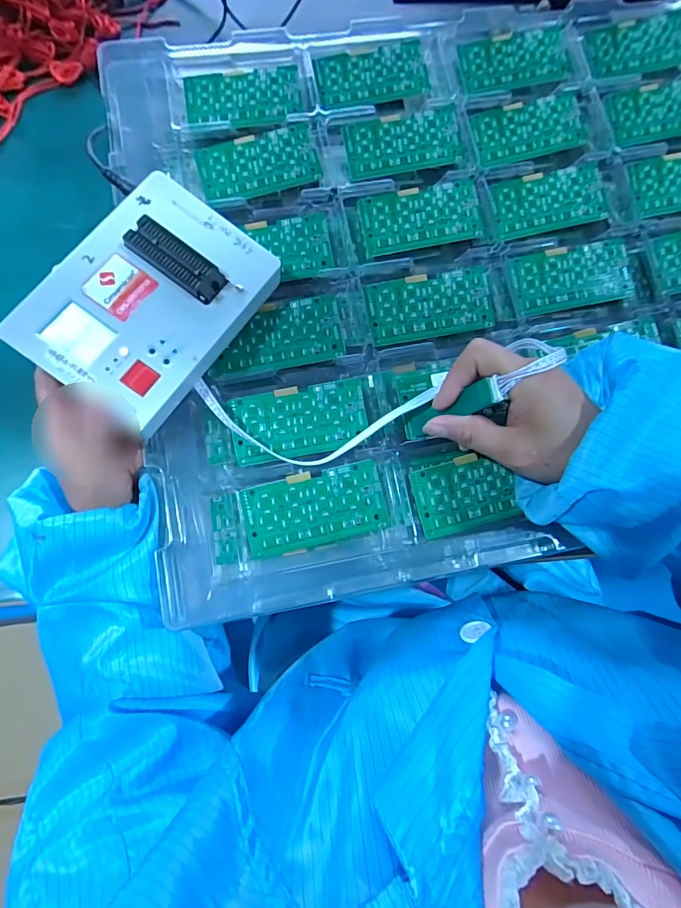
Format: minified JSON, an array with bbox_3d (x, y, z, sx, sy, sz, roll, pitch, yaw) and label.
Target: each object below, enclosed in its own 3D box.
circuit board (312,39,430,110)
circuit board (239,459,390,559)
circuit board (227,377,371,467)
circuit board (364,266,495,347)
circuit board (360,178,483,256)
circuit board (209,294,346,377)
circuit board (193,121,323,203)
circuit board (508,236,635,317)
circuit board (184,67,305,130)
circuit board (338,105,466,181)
[{"bbox_3d":[0.027,-0.314,0.364,0.093,0.005,0.047,-16,81,-5],"label":"circuit board"},{"bbox_3d":[-0.017,0.037,0.297,0.093,0.009,0.048,-13,81,-5],"label":"circuit board"},{"bbox_3d":[-0.028,-0.022,0.308,0.093,0.008,0.047,-10,80,-5],"label":"circuit board"},{"bbox_3d":[0.068,-0.112,0.332,0.093,0.007,0.047,-10,80,-4],"label":"circuit board"},{"bbox_3d":[0.063,-0.187,0.347,0.093,0.004,0.048,-13,81,-5],"label":"circuit board"},{"bbox_3d":[-0.046,-0.086,0.320,0.094,0.004,0.047,-10,87,-2],"label":"circuit board"},{"bbox_3d":[-0.064,-0.227,0.345,0.092,0.004,0.046,-16,88,-3],"label":"circuit board"},{"bbox_3d":[0.178,-0.136,0.339,0.092,0.008,0.045,-12,80,-5],"label":"circuit board"},{"bbox_3d":[-0.078,-0.286,0.355,0.091,0.007,0.047,-6,80,-4],"label":"circuit board"},{"bbox_3d":[0.051,-0.251,0.356,0.093,0.008,0.048,-10,80,-4],"label":"circuit board"}]

